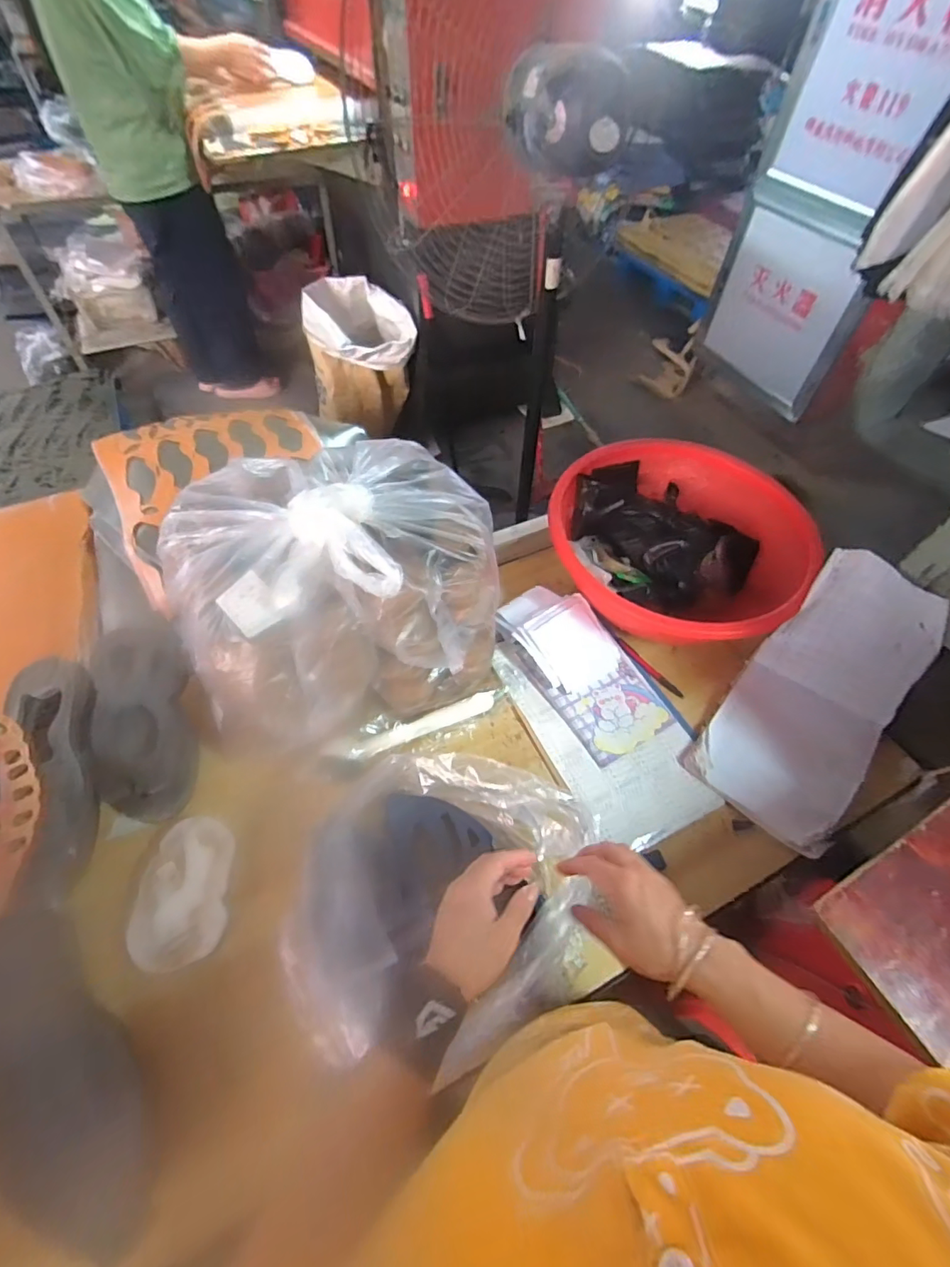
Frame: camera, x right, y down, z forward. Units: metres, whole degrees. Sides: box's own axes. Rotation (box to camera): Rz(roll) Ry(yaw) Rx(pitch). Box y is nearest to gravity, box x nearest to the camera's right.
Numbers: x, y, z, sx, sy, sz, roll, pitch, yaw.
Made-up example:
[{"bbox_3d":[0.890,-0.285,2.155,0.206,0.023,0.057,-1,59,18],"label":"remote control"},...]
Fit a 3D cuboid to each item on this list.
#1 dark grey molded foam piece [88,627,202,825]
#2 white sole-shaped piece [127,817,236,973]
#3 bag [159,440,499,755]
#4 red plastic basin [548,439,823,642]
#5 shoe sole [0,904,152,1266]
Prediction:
[{"bbox_3d":[-0.430,0.108,0.678,0.112,0.047,0.266,-16,74,-13],"label":"dark grey molded foam piece"},{"bbox_3d":[-0.340,0.300,0.607,0.093,0.021,0.153,-2,55,-4],"label":"white sole-shaped piece"},{"bbox_3d":[-0.157,-0.071,0.682,0.396,0.233,0.313,-19,58,-15],"label":"bag"},{"bbox_3d":[0.324,-0.144,0.869,0.398,0.139,0.377,31,59,18],"label":"red plastic basin"},{"bbox_3d":[-0.412,0.431,0.505,0.114,0.021,0.311,-33,76,-22],"label":"shoe sole"}]

